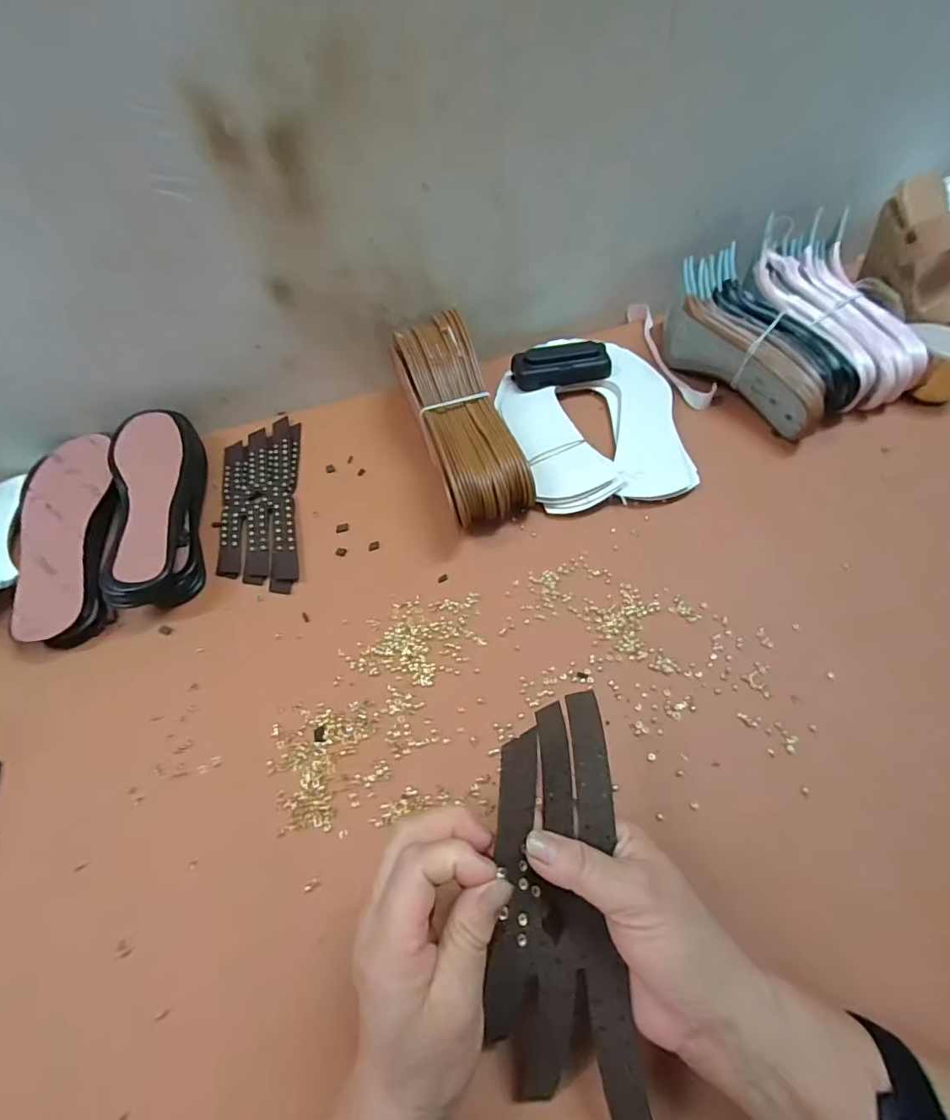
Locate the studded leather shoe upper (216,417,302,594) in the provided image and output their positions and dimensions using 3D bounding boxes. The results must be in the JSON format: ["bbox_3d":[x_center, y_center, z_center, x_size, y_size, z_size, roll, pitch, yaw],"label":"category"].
[{"bbox_3d":[-0.217,-0.062,0.504,0.076,0.008,0.220,-11,55,-3],"label":"studded leather shoe upper"}]

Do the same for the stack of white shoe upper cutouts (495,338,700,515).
[{"bbox_3d":[0.122,-0.151,0.530,0.173,0.024,0.231,-7,55,0],"label":"stack of white shoe upper cutouts"}]

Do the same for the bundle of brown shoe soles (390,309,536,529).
[{"bbox_3d":[-0.017,-0.139,0.495,0.077,0.084,0.225,-18,55,-7],"label":"bundle of brown shoe soles"}]

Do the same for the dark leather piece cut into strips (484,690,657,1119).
[{"bbox_3d":[0.046,0.175,0.252,0.074,0.050,0.197,-2,78,2],"label":"dark leather piece cut into strips"}]

